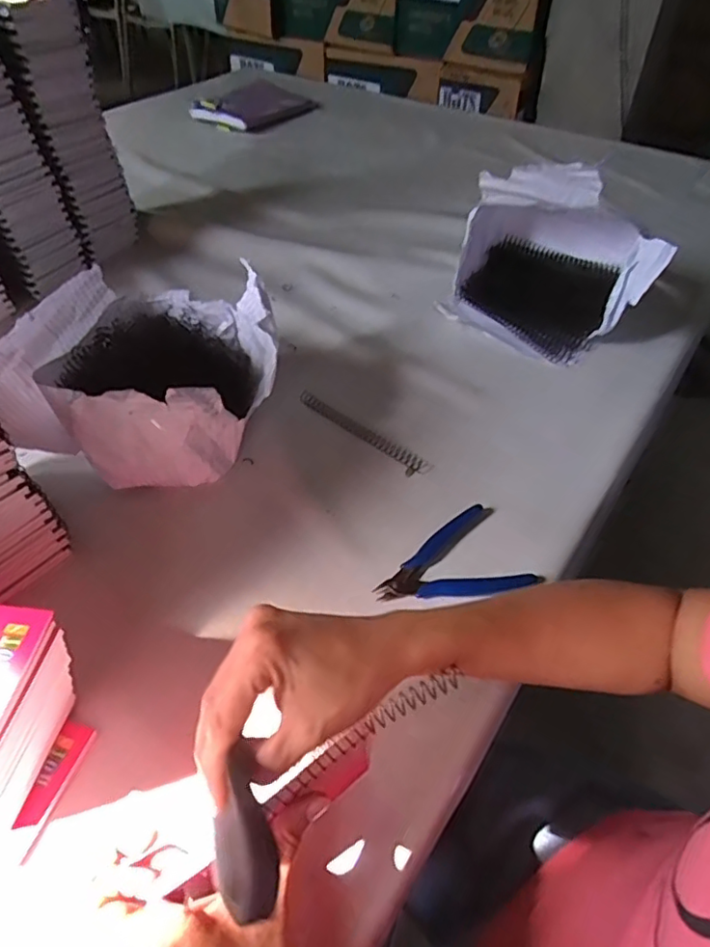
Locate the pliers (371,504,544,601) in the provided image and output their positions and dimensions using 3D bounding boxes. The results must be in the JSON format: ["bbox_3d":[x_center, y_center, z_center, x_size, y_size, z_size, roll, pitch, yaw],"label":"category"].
[{"bbox_3d":[0.074,0.074,0.475,0.119,0.013,0.085,-16,51,-15],"label":"pliers"}]

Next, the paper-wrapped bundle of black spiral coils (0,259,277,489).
[{"bbox_3d":[-0.188,-0.093,0.554,0.231,0.112,0.187,5,49,4],"label":"paper-wrapped bundle of black spiral coils"}]

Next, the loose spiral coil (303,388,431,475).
[{"bbox_3d":[0.008,-0.044,0.586,0.161,0.009,0.017,32,55,25],"label":"loose spiral coil"}]

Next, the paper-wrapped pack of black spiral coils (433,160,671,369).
[{"bbox_3d":[0.232,-0.257,0.677,0.222,0.189,0.159,19,51,16],"label":"paper-wrapped pack of black spiral coils"}]

